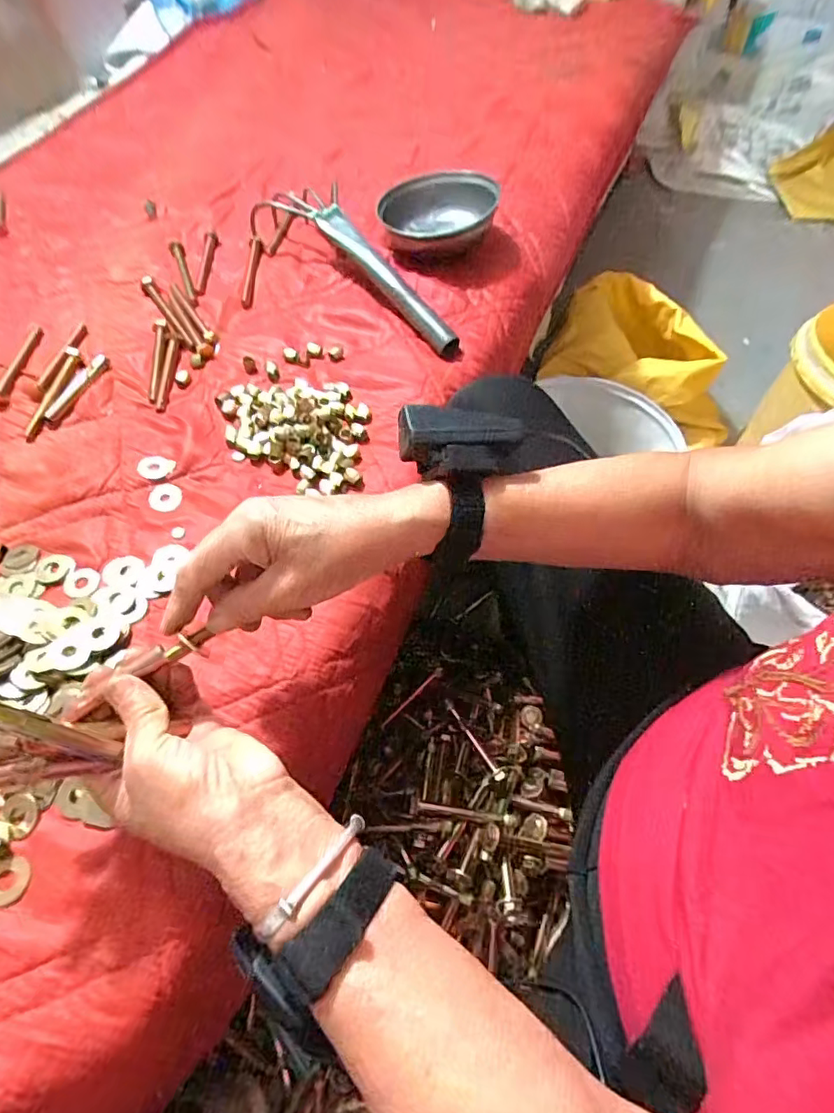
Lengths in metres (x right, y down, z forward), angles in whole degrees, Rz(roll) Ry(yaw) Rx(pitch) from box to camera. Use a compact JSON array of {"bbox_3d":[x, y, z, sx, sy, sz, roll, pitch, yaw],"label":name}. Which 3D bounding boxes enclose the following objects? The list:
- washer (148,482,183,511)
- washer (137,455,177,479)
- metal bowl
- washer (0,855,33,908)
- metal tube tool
[{"bbox_3d":[-0.209,-0.049,0.452,0.028,0.004,0.025,13,68,2],"label":"washer"},{"bbox_3d":[-0.219,-0.076,0.456,0.028,0.004,0.023,16,60,9],"label":"washer"},{"bbox_3d":[0.026,-0.393,0.622,0.131,0.047,0.125,0,59,0],"label":"metal bowl"},{"bbox_3d":[-0.231,0.183,0.305,0.026,0.004,0.022,-33,64,-19],"label":"washer"},{"bbox_3d":[-0.036,-0.286,0.557,0.030,0.048,0.214,-33,64,-19],"label":"metal tube tool"}]

